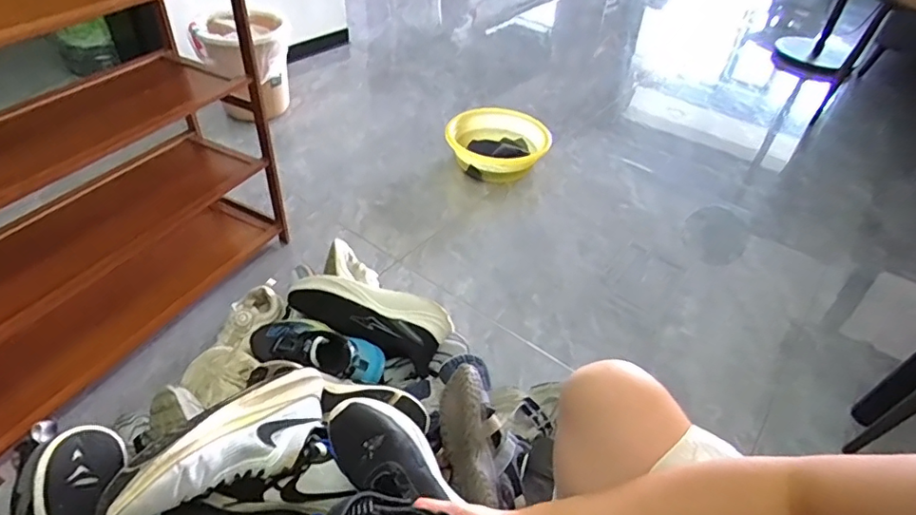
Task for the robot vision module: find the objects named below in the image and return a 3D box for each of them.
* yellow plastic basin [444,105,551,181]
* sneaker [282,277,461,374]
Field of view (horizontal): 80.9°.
[{"bbox_3d":[0.112,-0.326,1.572,0.291,0.116,0.265,14,43,8],"label":"yellow plastic basin"},{"bbox_3d":[-0.153,0.089,0.924,0.284,0.098,0.089,23,45,17],"label":"sneaker"}]

